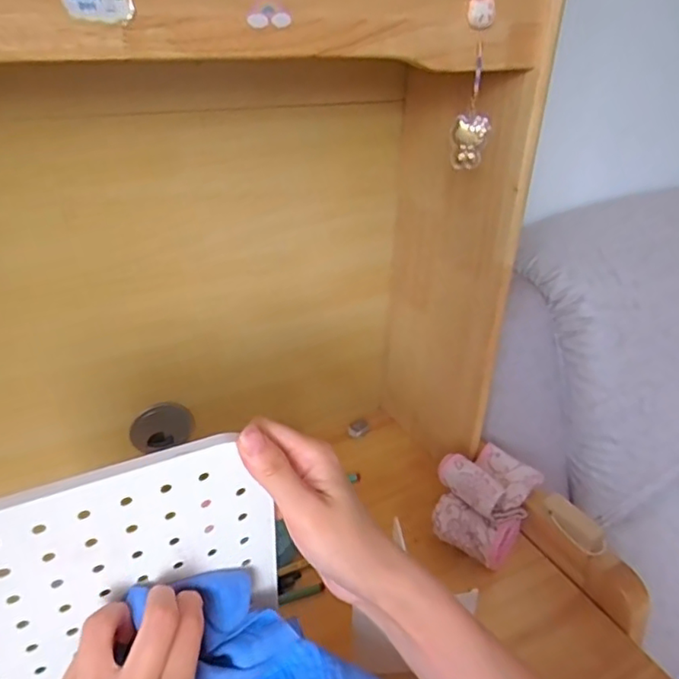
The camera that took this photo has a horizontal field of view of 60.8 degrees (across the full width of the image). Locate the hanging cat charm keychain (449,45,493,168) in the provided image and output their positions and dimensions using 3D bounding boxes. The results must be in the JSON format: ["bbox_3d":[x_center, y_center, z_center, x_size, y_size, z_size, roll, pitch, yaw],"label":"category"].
[{"bbox_3d":[0.103,-0.176,0.446,0.009,0.086,0.027,-24,39,-36],"label":"hanging cat charm keychain"}]

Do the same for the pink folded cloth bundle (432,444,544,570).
[{"bbox_3d":[0.151,0.162,0.604,0.086,0.086,0.115,22,36,31],"label":"pink folded cloth bundle"}]

